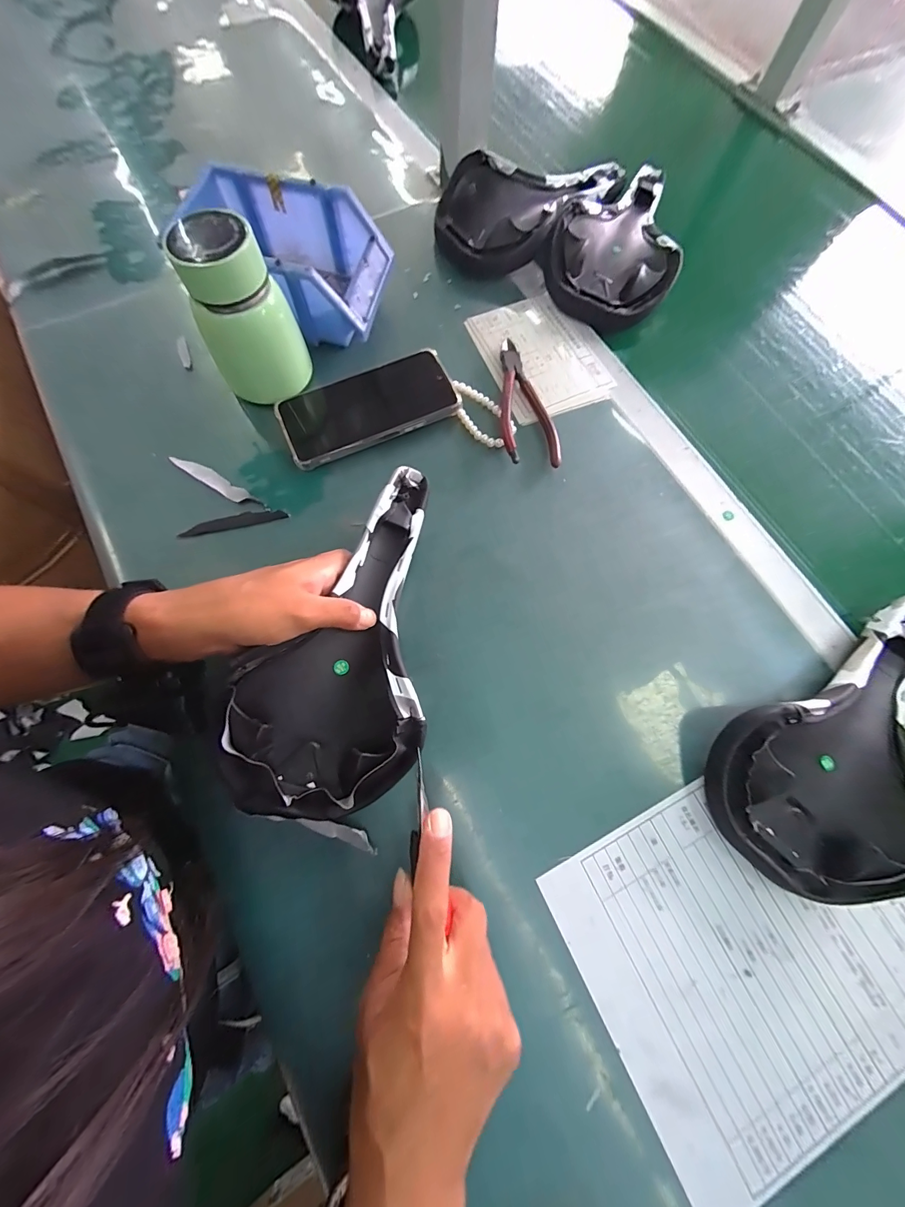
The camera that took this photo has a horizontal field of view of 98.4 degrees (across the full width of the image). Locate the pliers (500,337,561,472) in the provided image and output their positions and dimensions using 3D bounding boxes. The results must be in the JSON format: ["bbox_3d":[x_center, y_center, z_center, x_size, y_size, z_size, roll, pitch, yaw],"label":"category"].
[{"bbox_3d":[0.072,-0.204,0.394,0.055,0.022,0.152,-4,74,-3],"label":"pliers"}]

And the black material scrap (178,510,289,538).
[{"bbox_3d":[-0.195,-0.073,0.349,0.090,0.004,0.014,-13,80,-6],"label":"black material scrap"}]

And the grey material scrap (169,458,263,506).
[{"bbox_3d":[-0.219,-0.113,0.359,0.096,0.004,0.015,30,75,7],"label":"grey material scrap"}]

